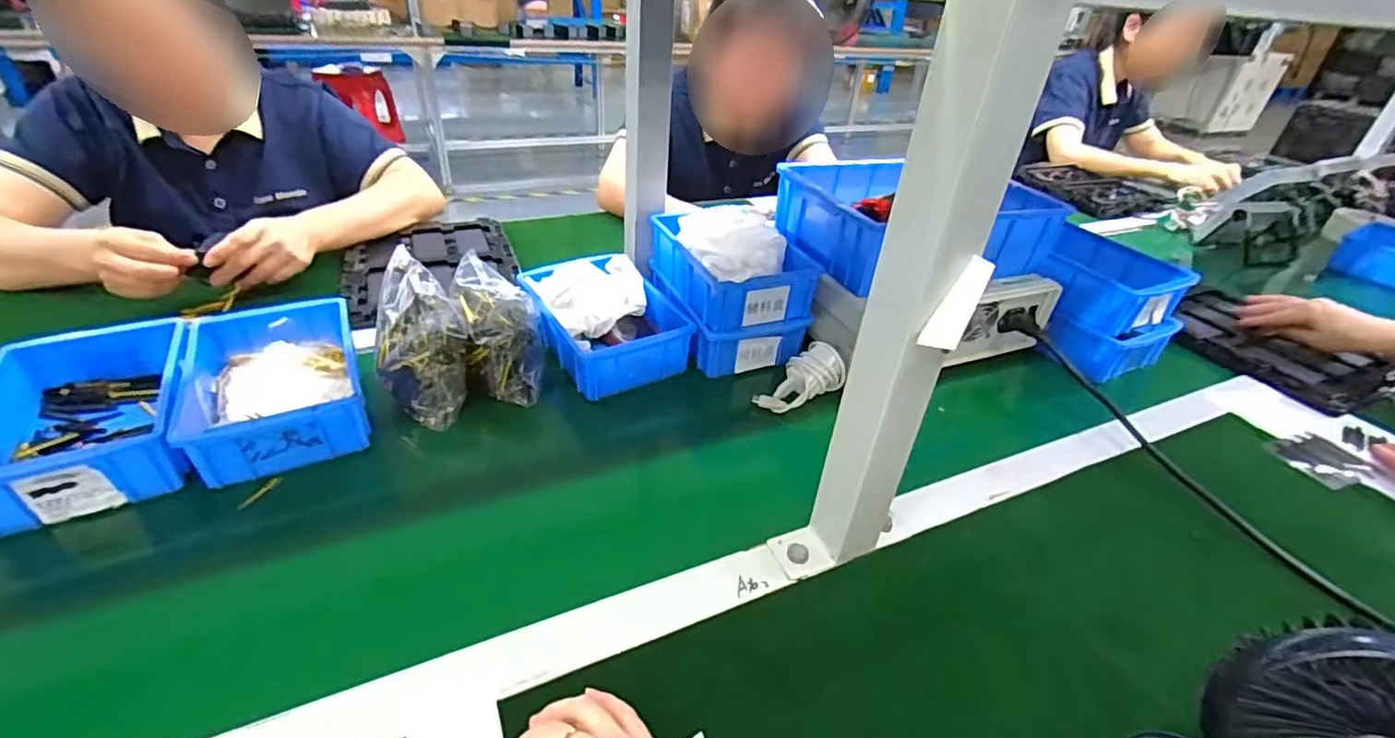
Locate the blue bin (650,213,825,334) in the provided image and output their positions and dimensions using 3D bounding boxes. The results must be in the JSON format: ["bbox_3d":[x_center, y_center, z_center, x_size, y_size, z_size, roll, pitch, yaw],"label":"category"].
[{"bbox_3d":[0.038,-0.125,0.720,0.139,0.059,0.198,-11,38,-21],"label":"blue bin"}]

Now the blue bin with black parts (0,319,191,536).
[{"bbox_3d":[-0.528,0.037,0.525,0.137,0.061,0.201,-17,41,-27],"label":"blue bin with black parts"}]

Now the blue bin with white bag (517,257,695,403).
[{"bbox_3d":[-0.107,-0.058,0.687,0.142,0.069,0.186,-19,42,-28],"label":"blue bin with white bag"}]

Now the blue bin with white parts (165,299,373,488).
[{"bbox_3d":[-0.397,0.010,0.571,0.129,0.064,0.206,-15,40,-25],"label":"blue bin with white parts"}]

